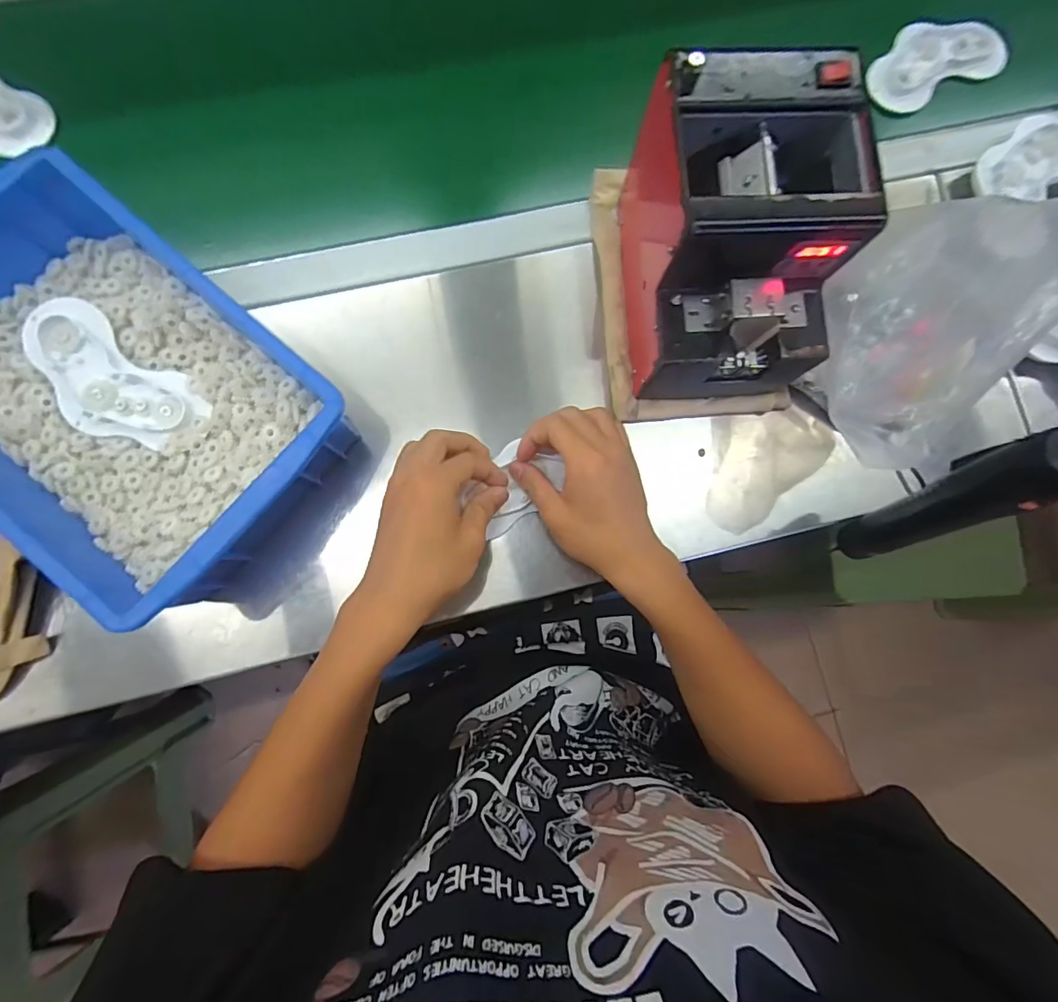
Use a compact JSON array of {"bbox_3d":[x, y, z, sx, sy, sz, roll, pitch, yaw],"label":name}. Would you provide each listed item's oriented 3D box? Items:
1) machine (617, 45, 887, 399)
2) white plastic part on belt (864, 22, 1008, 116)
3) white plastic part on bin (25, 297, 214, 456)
[{"bbox_3d":[0.150,-0.182,0.368,0.122,0.151,0.171,-3,83,-3],"label":"machine"},{"bbox_3d":[0.400,-0.444,0.498,0.143,0.017,0.080,-26,85,-6],"label":"white plastic part on belt"},{"bbox_3d":[-0.322,-0.091,0.372,0.147,0.012,0.074,37,83,2],"label":"white plastic part on bin"}]

